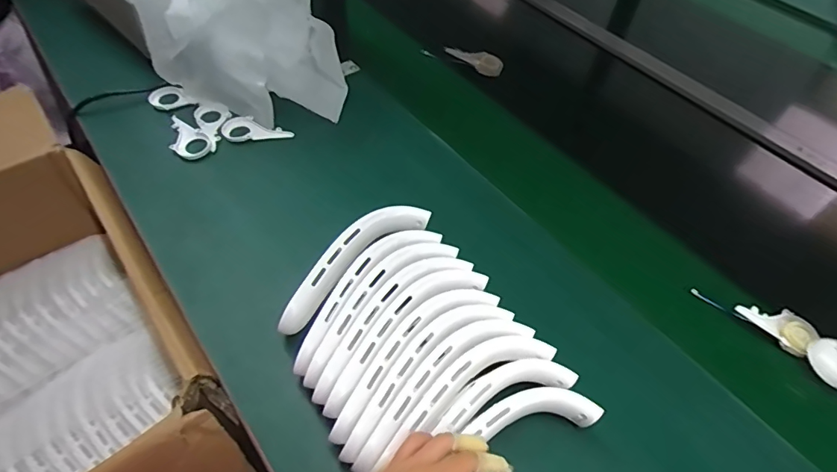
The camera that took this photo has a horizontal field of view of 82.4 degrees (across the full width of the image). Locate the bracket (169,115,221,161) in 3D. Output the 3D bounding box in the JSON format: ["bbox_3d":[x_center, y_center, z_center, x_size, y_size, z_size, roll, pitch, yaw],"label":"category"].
[{"bbox_3d":[-0.313,-0.130,0.641,0.073,0.020,0.055,19,54,11],"label":"bracket"}]

